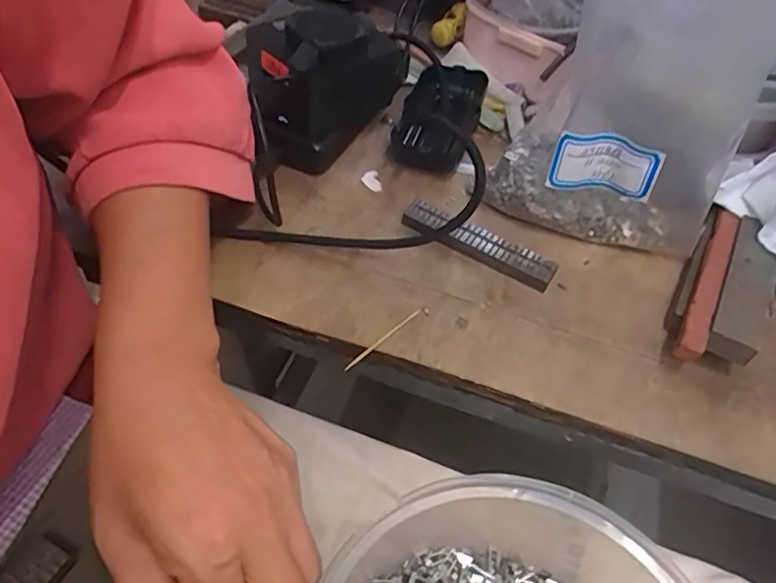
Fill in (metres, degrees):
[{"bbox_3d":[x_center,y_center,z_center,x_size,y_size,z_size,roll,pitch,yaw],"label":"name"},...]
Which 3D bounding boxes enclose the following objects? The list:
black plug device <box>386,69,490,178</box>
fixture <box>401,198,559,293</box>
[{"bbox_3d":[0.038,-0.125,0.425,0.053,0.026,0.101,17,54,9],"label":"black plug device"},{"bbox_3d":[0.054,-0.029,0.358,0.099,0.012,0.020,28,56,17],"label":"fixture"}]

